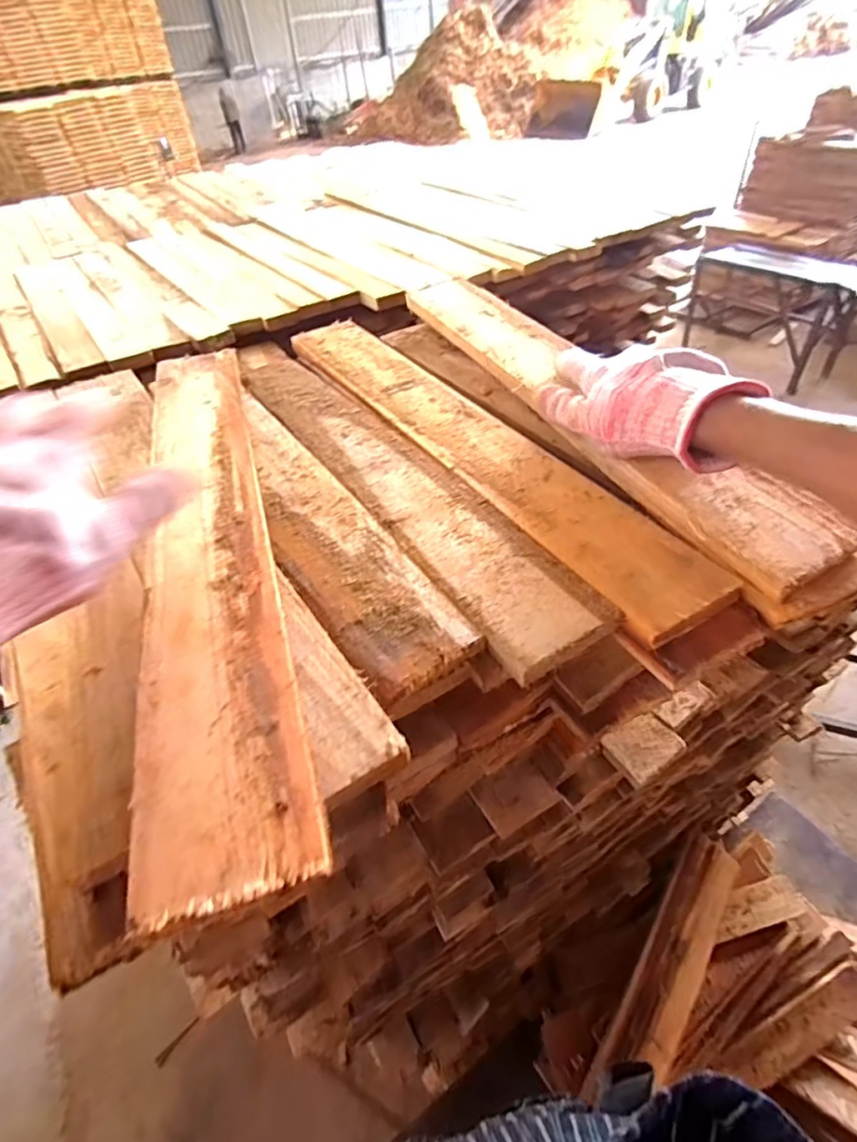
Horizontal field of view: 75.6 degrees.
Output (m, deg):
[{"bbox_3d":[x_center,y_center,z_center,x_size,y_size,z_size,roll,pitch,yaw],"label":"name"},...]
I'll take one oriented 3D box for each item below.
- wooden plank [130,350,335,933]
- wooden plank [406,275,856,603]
[{"bbox_3d":[-0.141,-0.033,0.359,0.068,0.018,0.465,-15,46,-11],"label":"wooden plank"},{"bbox_3d":[0.112,-0.156,0.464,0.077,0.025,0.495,-19,49,-14],"label":"wooden plank"}]

